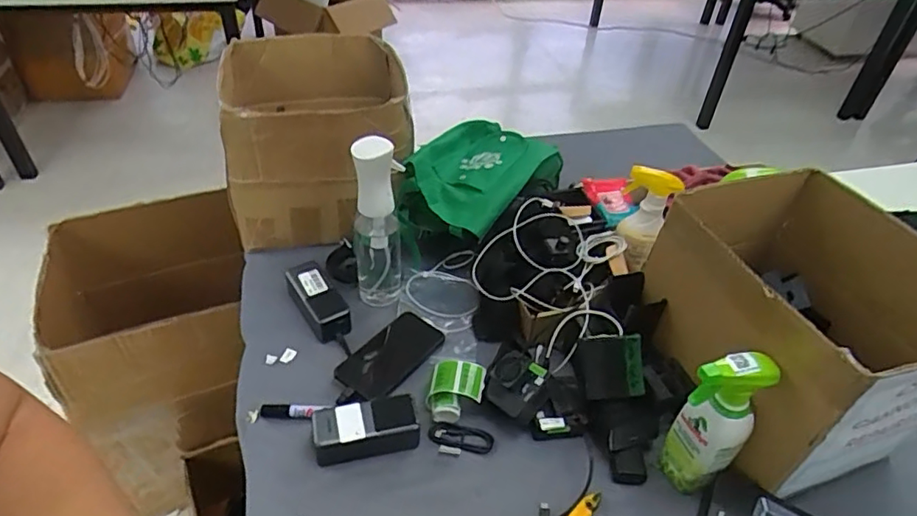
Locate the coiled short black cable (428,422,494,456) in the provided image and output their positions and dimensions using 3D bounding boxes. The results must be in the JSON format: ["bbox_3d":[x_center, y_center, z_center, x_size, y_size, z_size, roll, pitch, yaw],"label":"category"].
[{"bbox_3d":[0.003,0.236,0.744,0.083,0.008,0.040,10,42,6],"label":"coiled short black cable"}]

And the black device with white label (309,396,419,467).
[{"bbox_3d":[-0.116,0.212,0.720,0.128,0.057,0.062,-11,44,-17],"label":"black device with white label"}]

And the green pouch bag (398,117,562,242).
[{"bbox_3d":[0.043,-0.147,0.990,0.204,0.079,0.299,25,46,21],"label":"green pouch bag"}]

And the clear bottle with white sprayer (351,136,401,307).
[{"bbox_3d":[-0.115,-0.047,0.830,0.071,0.268,0.060,-6,43,-12],"label":"clear bottle with white sprayer"}]

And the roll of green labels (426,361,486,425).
[{"bbox_3d":[-0.004,0.178,0.769,0.068,0.051,0.074,11,42,7],"label":"roll of green labels"}]

